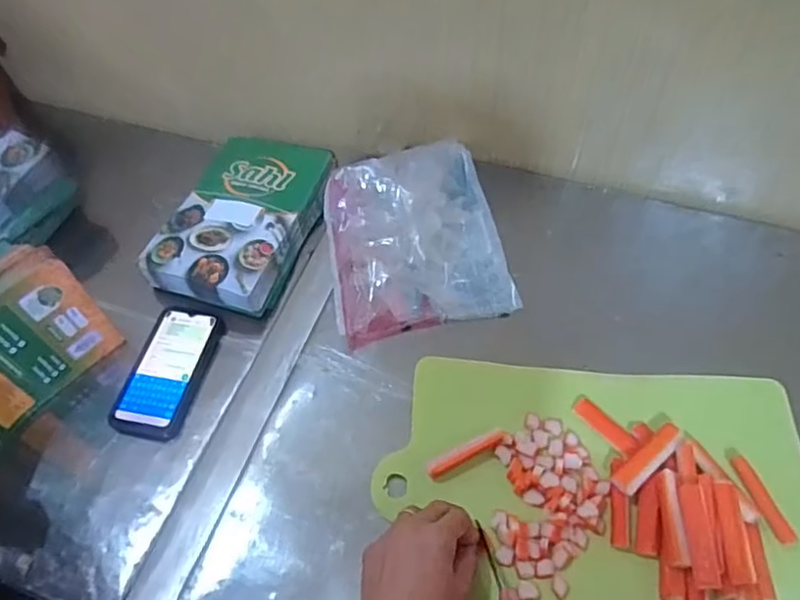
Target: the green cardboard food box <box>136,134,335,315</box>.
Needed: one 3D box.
[{"bbox_3d":[-0.200,-0.107,0.800,0.175,0.046,0.255,15,59,12],"label":"green cardboard food box"}]

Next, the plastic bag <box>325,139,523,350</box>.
[{"bbox_3d":[0.013,-0.078,0.664,0.182,0.064,0.223,-11,57,-5],"label":"plastic bag"}]

